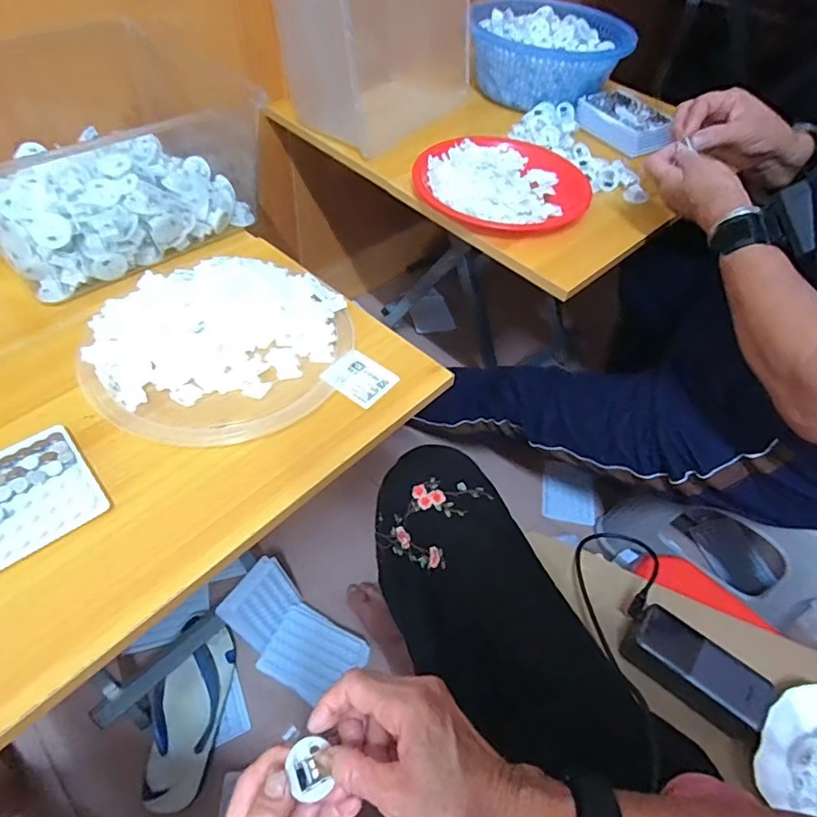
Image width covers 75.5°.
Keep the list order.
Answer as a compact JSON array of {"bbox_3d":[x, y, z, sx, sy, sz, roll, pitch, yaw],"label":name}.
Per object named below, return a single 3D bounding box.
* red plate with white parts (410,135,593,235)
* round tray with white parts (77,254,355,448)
[{"bbox_3d":[0.126,-0.300,0.706,0.213,0.034,0.205,2,52,-3],"label":"red plate with white parts"},{"bbox_3d":[-0.169,-0.063,0.490,0.230,0.039,0.202,-15,54,-16],"label":"round tray with white parts"}]

